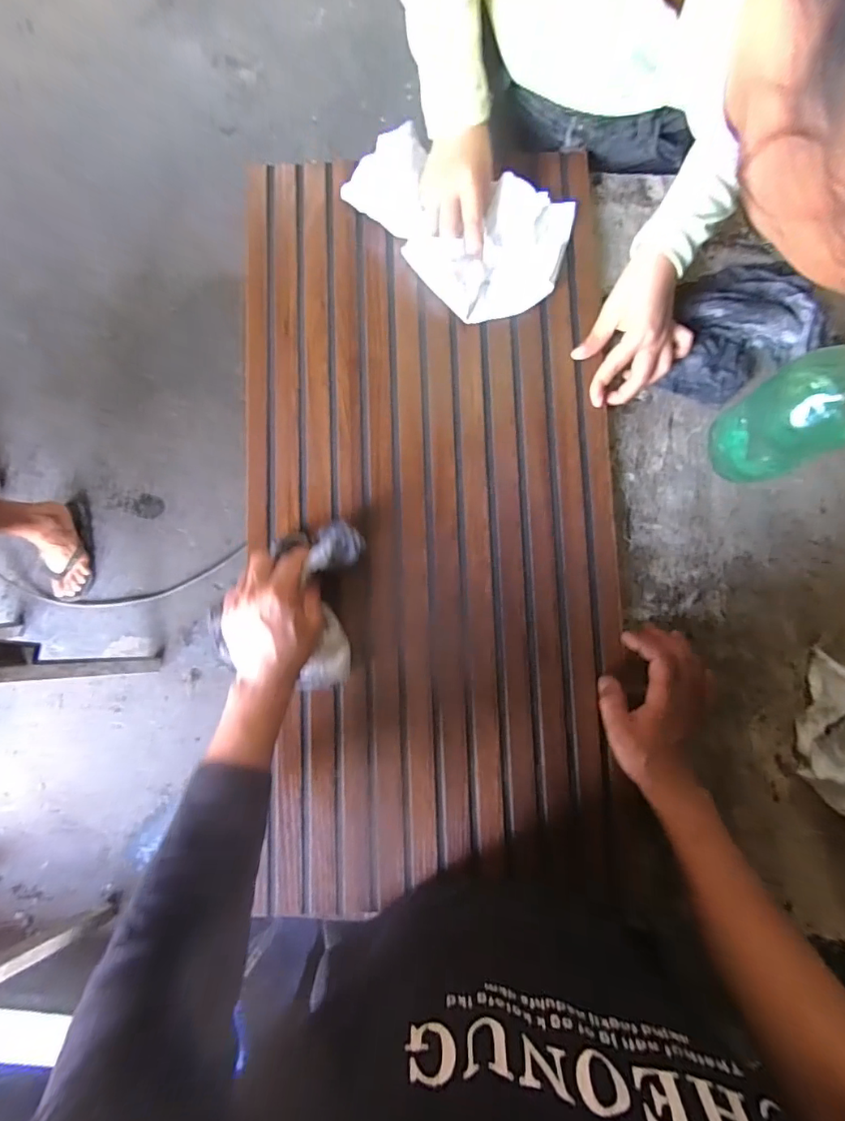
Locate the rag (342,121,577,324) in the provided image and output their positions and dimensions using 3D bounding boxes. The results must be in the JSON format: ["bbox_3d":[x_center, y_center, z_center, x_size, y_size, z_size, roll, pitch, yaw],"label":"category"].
[{"bbox_3d":[0.031,-0.339,0.486,0.227,0.034,0.148,24,85,3],"label":"rag"}]

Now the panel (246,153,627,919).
[{"bbox_3d":[0.010,-0.056,0.476,0.361,0.018,0.727,-3,84,-2],"label":"panel"}]

